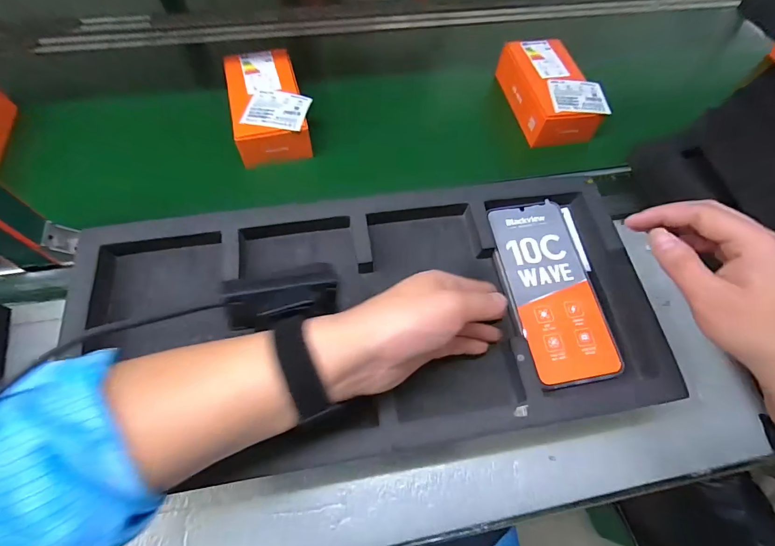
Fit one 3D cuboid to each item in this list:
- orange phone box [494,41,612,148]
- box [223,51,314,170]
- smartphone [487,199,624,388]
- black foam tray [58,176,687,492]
[{"bbox_3d":[0.263,-0.299,0.607,0.112,0.052,0.198,-8,62,-7],"label":"orange phone box"},{"bbox_3d":[-0.178,-0.253,0.557,0.112,0.055,0.192,-13,63,-9],"label":"box"},{"bbox_3d":[0.148,0.012,0.339,0.078,0.016,0.168,-8,62,-7],"label":"smartphone"},{"bbox_3d":[-0.012,0.032,0.321,0.482,0.044,0.224,-7,62,-6],"label":"black foam tray"}]

